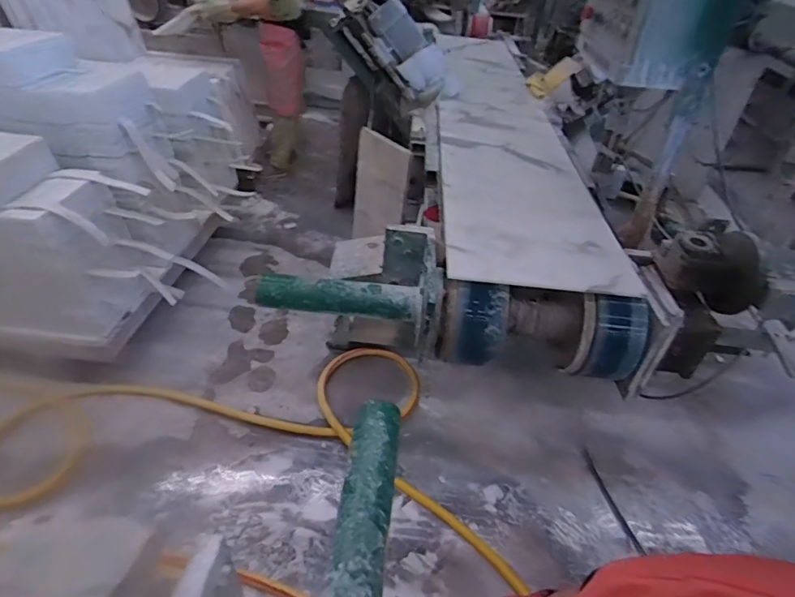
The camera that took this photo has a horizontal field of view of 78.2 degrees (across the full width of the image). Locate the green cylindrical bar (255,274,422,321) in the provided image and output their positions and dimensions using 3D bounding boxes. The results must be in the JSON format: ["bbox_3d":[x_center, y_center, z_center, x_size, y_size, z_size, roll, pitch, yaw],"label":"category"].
[{"bbox_3d":[-0.147,-0.003,1.223,0.400,0.082,0.090,4,39,-2],"label":"green cylindrical bar"}]

